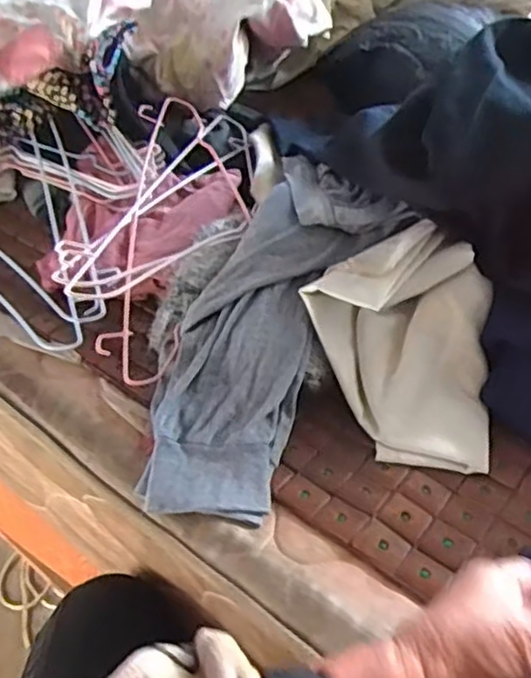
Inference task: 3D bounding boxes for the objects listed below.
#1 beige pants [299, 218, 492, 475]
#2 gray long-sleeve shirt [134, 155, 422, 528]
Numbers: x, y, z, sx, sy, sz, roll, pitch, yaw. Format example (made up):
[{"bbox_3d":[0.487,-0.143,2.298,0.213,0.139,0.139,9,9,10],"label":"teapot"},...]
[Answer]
[{"bbox_3d":[0.121,-0.005,0.636,0.168,0.088,0.224,6,44,7],"label":"beige pants"},{"bbox_3d":[0.003,-0.027,0.653,0.177,0.039,0.420,15,60,16],"label":"gray long-sleeve shirt"}]

